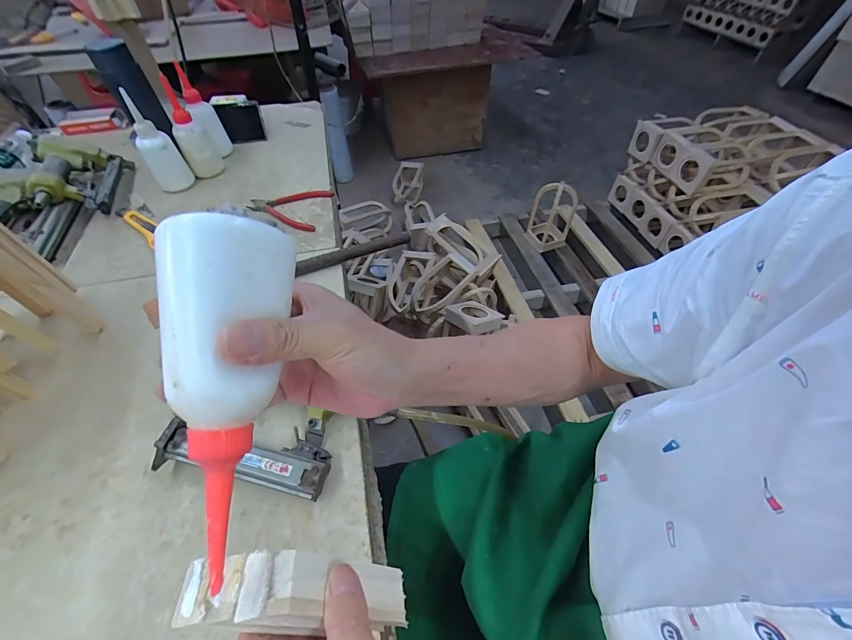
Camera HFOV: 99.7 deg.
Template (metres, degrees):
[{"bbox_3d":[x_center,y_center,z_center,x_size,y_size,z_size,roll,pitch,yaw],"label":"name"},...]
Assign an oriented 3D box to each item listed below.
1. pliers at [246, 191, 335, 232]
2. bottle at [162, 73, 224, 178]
[{"bbox_3d":[-0.256,-0.206,0.652,0.144,0.015,0.111,8,52,6],"label":"pliers"},{"bbox_3d":[-0.450,-0.359,0.689,0.061,0.161,0.050,-26,56,-19],"label":"bottle"}]

